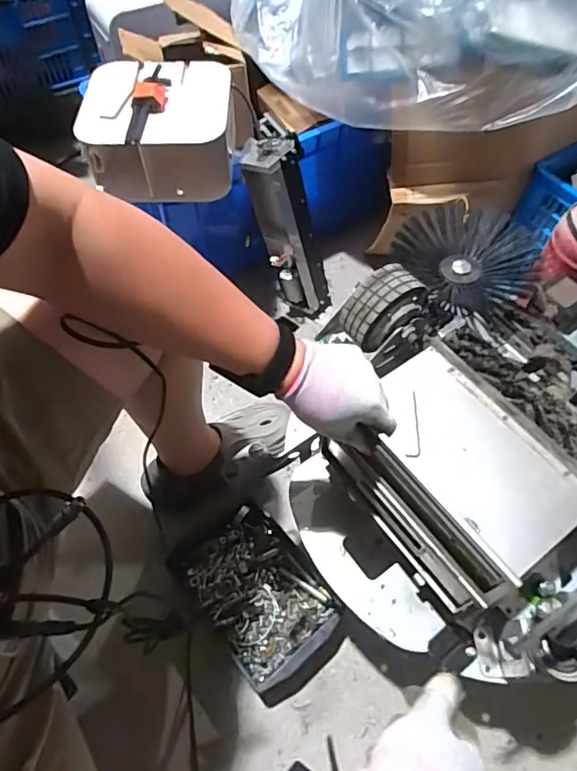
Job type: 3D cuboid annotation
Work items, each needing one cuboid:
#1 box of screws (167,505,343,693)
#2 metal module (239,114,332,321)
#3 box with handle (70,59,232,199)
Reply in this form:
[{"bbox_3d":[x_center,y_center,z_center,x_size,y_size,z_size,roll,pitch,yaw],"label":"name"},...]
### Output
[{"bbox_3d":[-0.054,0.330,0.790,0.177,0.059,0.261,-35,65,-19],"label":"box of screws"},{"bbox_3d":[0.002,-0.300,0.985,0.094,0.382,0.091,-37,45,-20],"label":"metal module"},{"bbox_3d":[-0.222,-0.454,0.889,0.240,0.127,0.238,-2,59,-1],"label":"box with handle"}]

